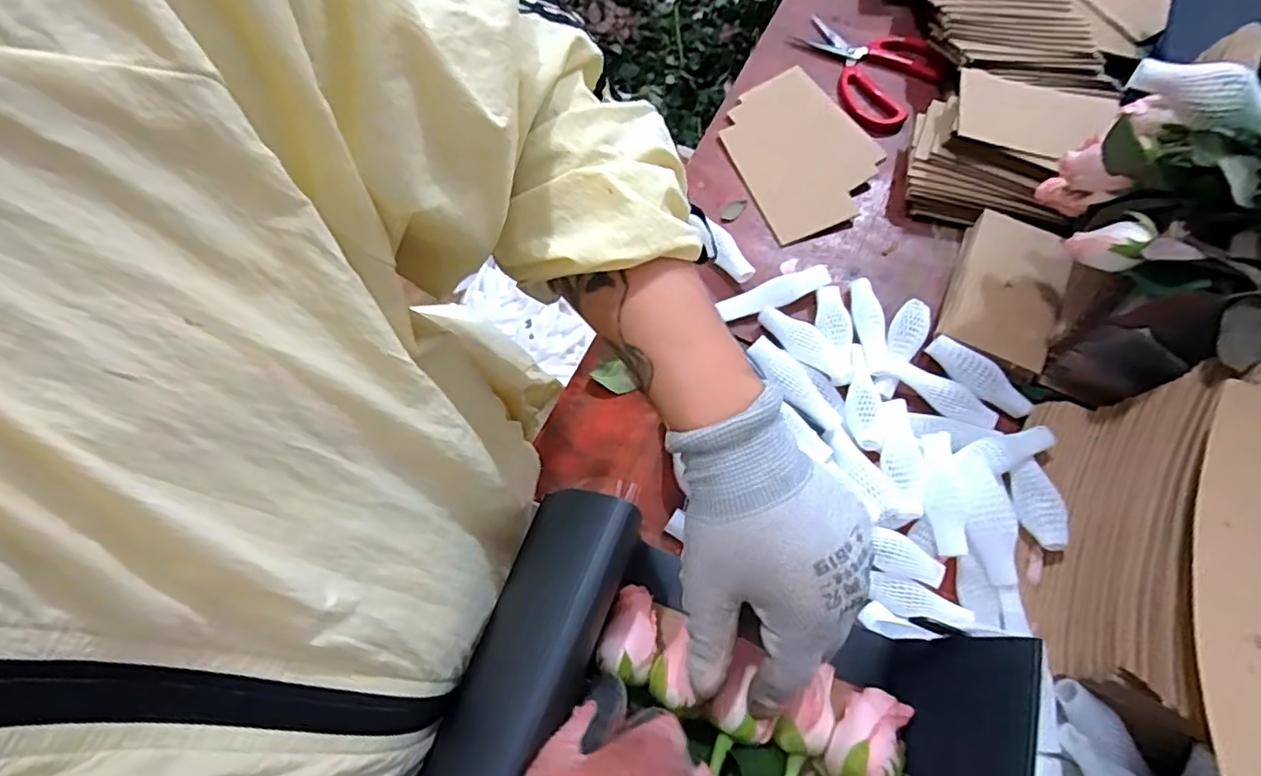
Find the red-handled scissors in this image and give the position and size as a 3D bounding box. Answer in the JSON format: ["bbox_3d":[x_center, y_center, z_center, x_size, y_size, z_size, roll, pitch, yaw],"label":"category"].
[{"bbox_3d":[0.235,-0.333,0.614,0.148,0.022,0.117,37,73,12],"label":"red-handled scissors"}]

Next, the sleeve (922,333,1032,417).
[{"bbox_3d":[0.280,-0.009,0.472,0.090,0.014,0.026,31,72,10],"label":"sleeve"}]

